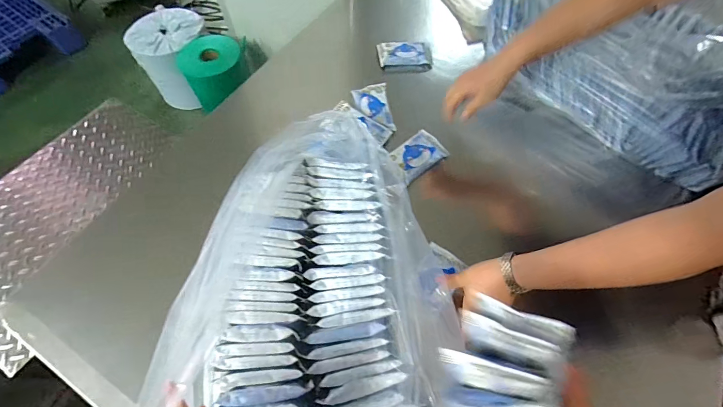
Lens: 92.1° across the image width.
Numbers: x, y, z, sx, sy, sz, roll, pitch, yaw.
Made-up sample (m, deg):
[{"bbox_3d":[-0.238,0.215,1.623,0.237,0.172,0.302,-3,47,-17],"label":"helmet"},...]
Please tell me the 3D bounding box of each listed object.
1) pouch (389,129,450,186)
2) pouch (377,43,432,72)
[{"bbox_3d":[0.121,-0.106,0.756,0.126,0.020,0.079,-36,72,-16],"label":"pouch"},{"bbox_3d":[0.112,-0.393,0.921,0.136,0.020,0.092,2,66,-1],"label":"pouch"}]

